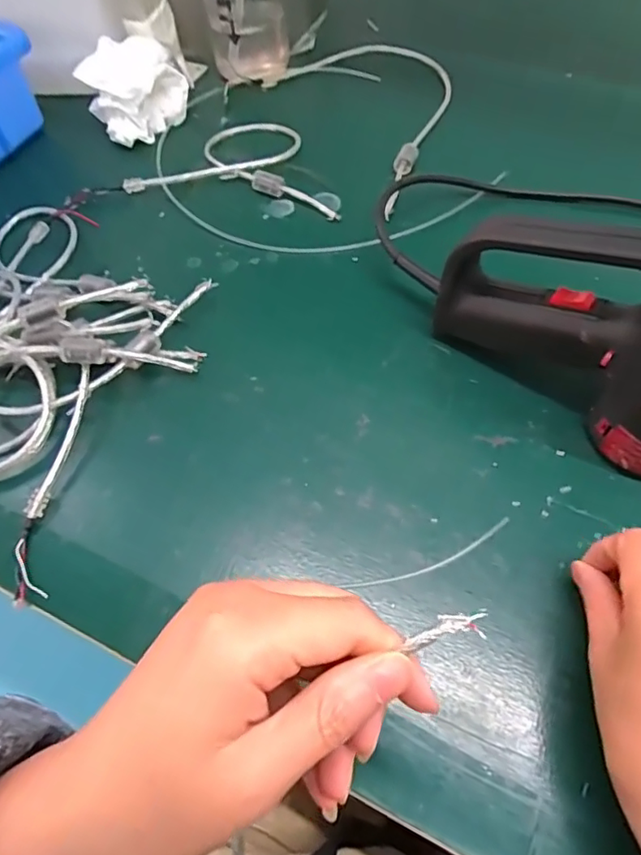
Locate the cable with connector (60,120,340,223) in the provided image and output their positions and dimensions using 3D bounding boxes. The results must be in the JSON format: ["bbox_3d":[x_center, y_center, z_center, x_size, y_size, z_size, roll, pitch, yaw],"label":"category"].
[{"bbox_3d":[-0.095,-0.237,0.487,0.223,0.013,0.143,2,60,5],"label":"cable with connector"}]

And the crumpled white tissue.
[{"bbox_3d":[-0.169,-0.310,0.507,0.086,0.056,0.071,-20,61,-8],"label":"crumpled white tissue"}]

